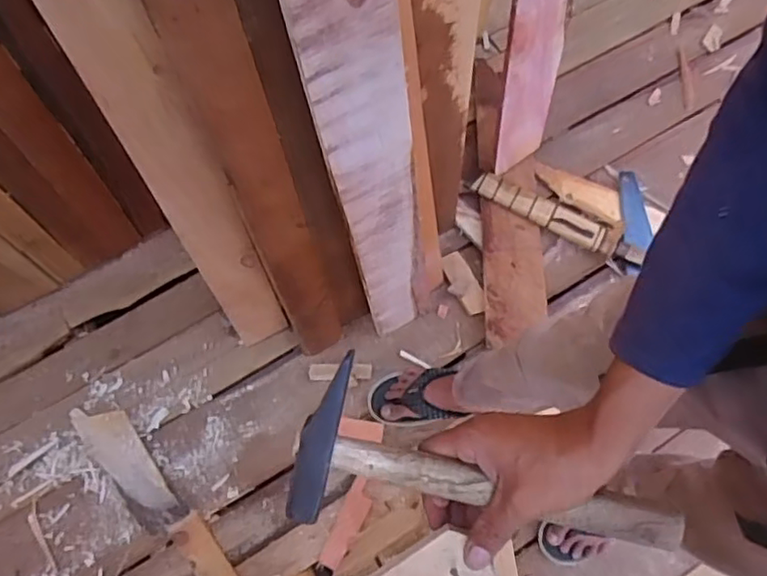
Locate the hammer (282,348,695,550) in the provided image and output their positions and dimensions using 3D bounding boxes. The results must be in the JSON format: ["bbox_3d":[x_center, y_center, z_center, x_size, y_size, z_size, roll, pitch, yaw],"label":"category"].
[{"bbox_3d":[0.067,0.123,0.413,0.251,0.028,0.113,11,93,1],"label":"hammer"}]

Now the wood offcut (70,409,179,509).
[{"bbox_3d":[-0.483,0.313,1.167,0.082,0.013,0.249,-35,76,-13],"label":"wood offcut"}]

